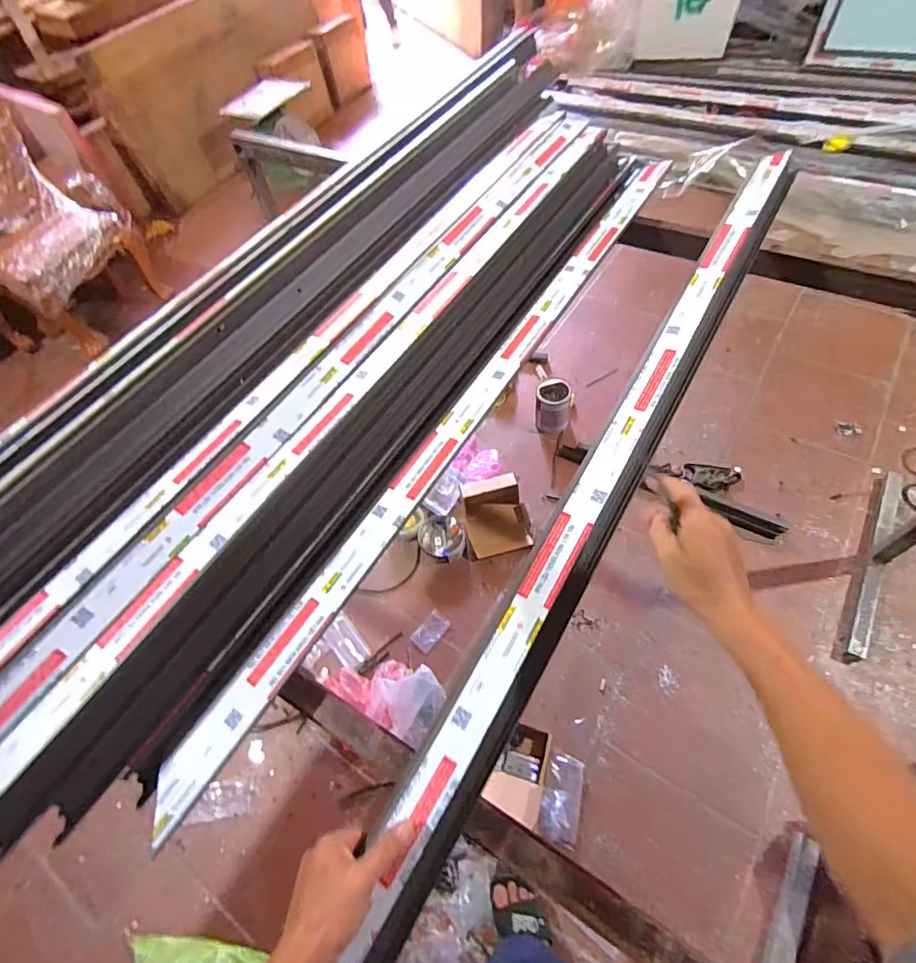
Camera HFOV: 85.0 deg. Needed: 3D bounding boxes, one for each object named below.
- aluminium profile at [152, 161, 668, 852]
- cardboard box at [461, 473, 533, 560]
[{"bbox_3d":[0.063,-0.161,0.807,0.074,0.027,1.347,24,62,22],"label":"aluminium profile"},{"bbox_3d":[0.123,0.104,1.593,0.196,0.104,0.227,-13,55,-1],"label":"cardboard box"}]

